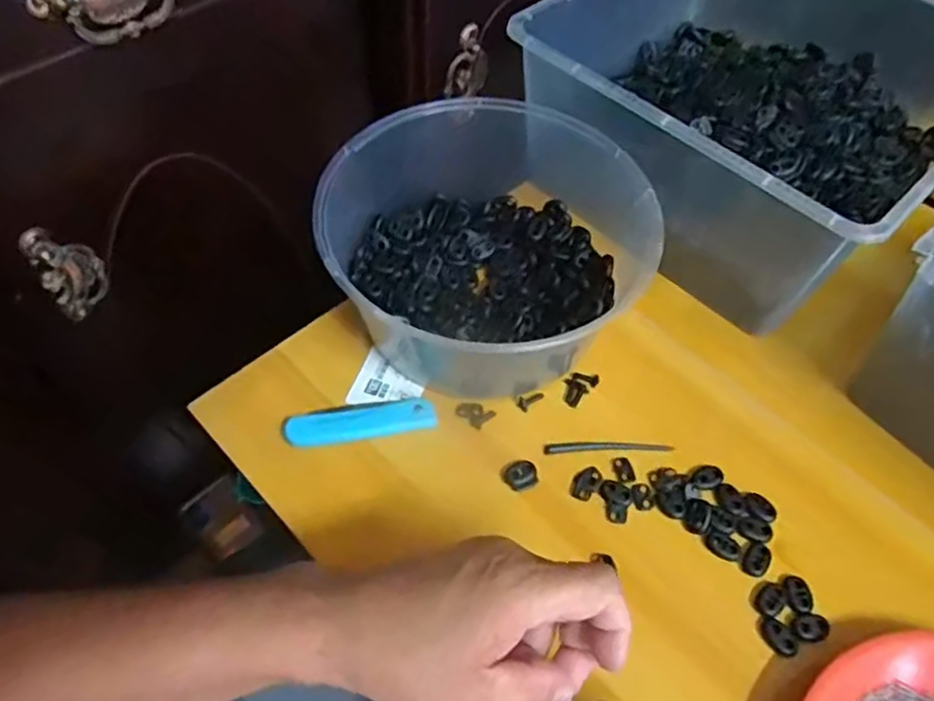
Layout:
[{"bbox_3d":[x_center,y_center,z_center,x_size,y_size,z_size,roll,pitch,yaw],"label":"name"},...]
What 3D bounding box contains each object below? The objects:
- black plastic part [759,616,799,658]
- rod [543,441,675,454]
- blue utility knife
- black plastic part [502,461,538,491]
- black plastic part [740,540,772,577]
[{"bbox_3d":[0.183,0.167,0.403,0.014,0.004,0.024,-35,64,-24],"label":"black plastic part"},{"bbox_3d":[0.097,0.066,0.473,0.089,0.006,0.009,-1,56,-4],"label":"rod"},{"bbox_3d":[-0.072,0.048,0.470,0.100,0.006,0.026,-8,57,-9],"label":"blue utility knife"},{"bbox_3d":[0.035,0.081,0.453,0.022,0.004,0.019,-24,61,-19],"label":"black plastic part"},{"bbox_3d":[0.180,0.128,0.427,0.015,0.004,0.021,28,58,15],"label":"black plastic part"}]

